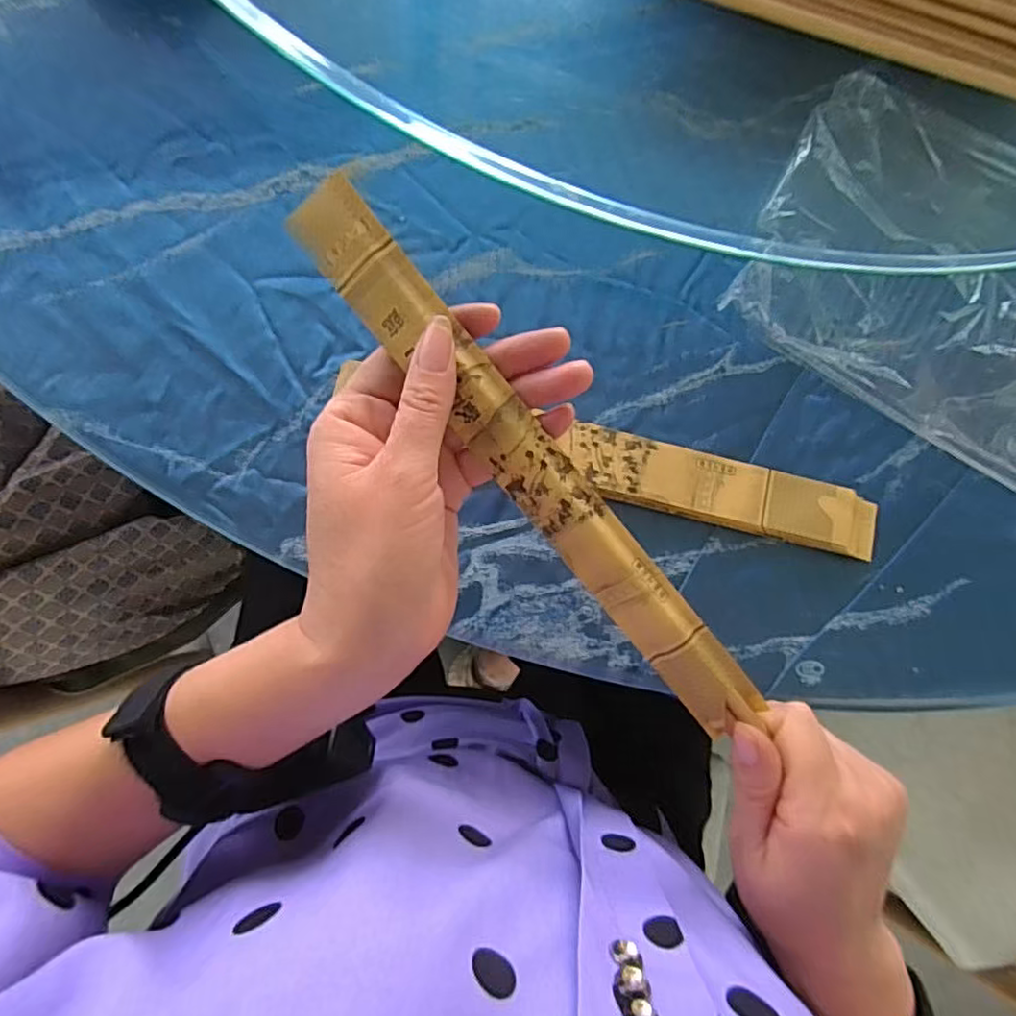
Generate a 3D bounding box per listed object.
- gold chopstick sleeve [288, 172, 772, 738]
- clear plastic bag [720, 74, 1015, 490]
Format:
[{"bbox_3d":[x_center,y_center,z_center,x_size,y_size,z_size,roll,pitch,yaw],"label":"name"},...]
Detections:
[{"bbox_3d":[0.011,-0.013,0.246,0.026,0.005,0.257,-38,97,14],"label":"gold chopstick sleeve"},{"bbox_3d":[0.274,-0.112,0.336,0.283,0.044,0.177,32,81,-1],"label":"clear plastic bag"}]

